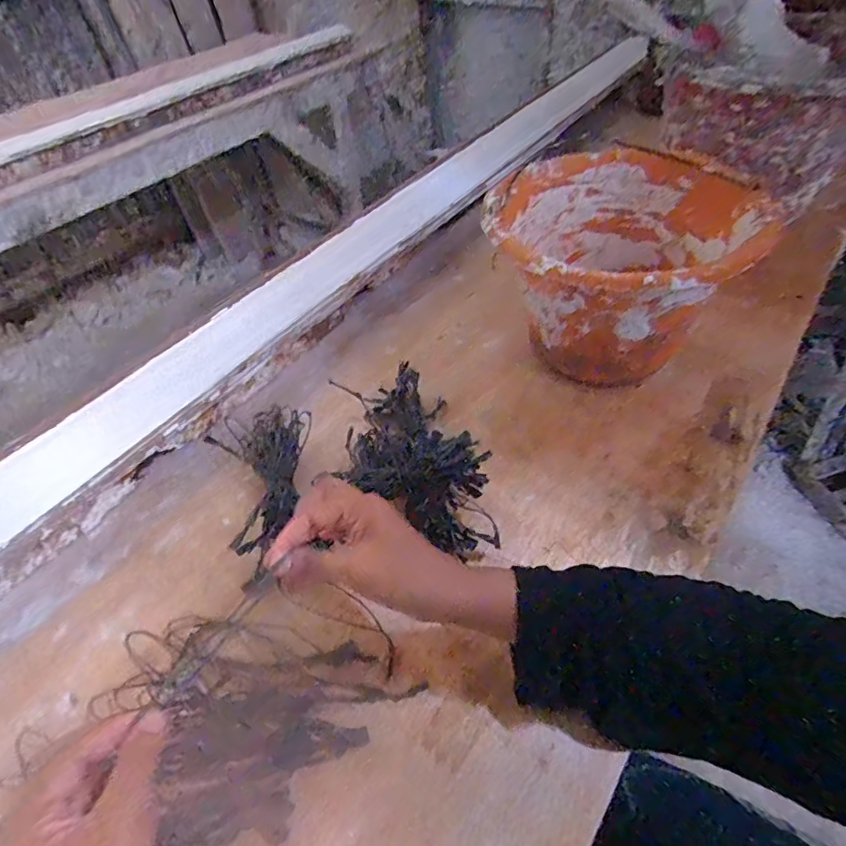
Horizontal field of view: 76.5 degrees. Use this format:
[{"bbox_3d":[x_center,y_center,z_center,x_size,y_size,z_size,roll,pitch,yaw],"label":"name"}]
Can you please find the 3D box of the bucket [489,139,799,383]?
[{"bbox_3d":[0.183,-0.147,0.557,0.229,0.162,0.235,31,57,29],"label":"bucket"}]

